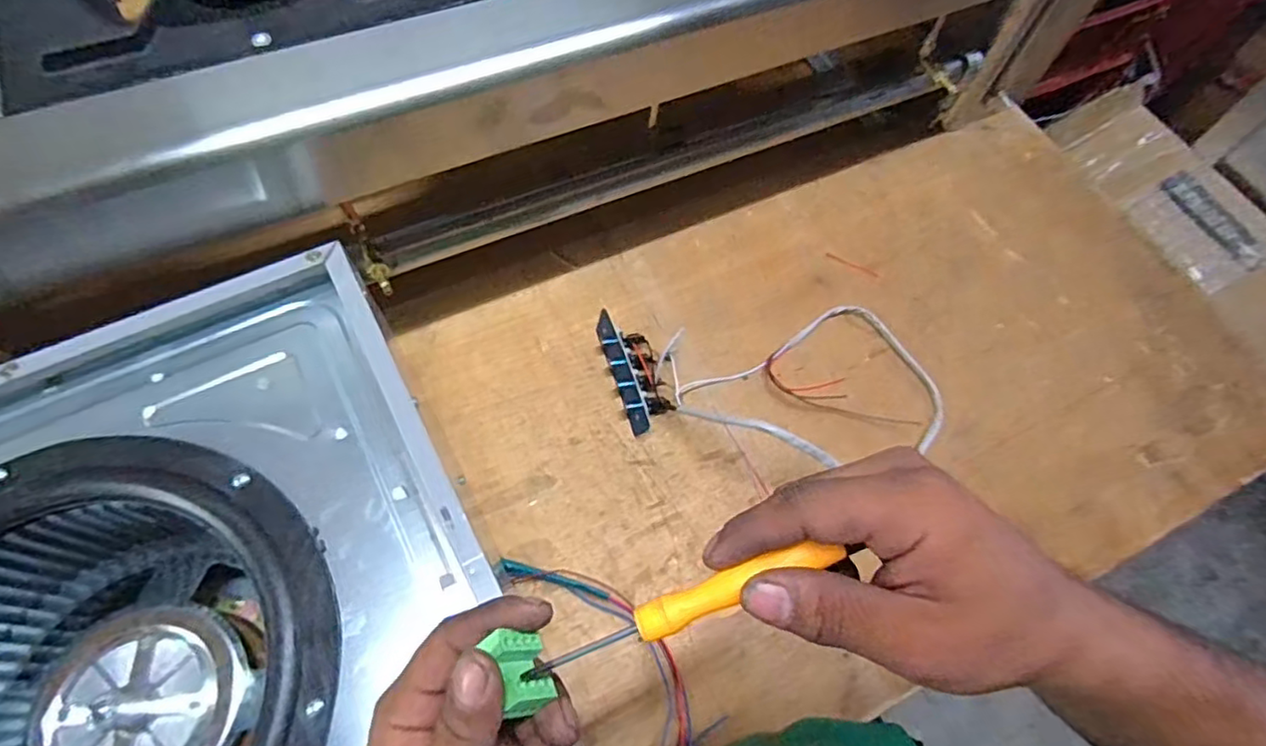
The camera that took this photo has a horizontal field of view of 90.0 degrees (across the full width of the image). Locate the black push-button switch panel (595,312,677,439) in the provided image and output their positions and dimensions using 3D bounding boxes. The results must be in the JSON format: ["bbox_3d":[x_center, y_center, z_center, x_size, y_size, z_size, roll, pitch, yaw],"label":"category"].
[{"bbox_3d":[0.000,-0.004,0.649,0.045,0.031,0.129,-16,67,-11],"label":"black push-button switch panel"}]

